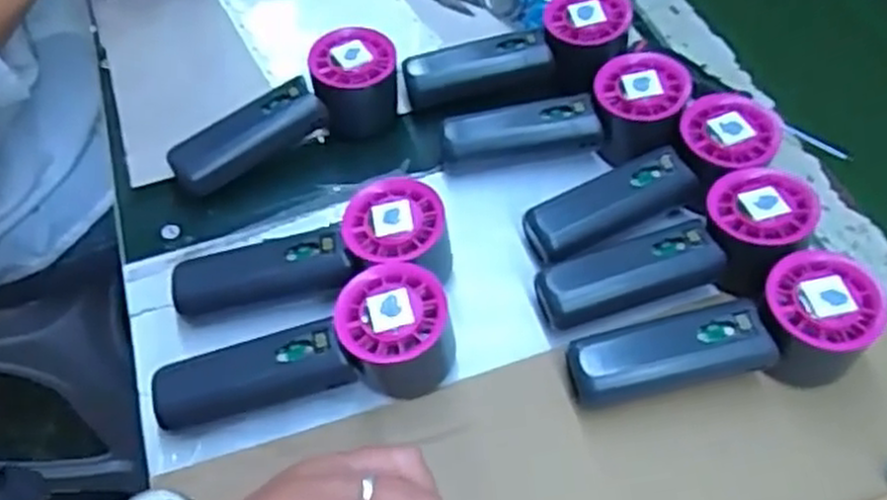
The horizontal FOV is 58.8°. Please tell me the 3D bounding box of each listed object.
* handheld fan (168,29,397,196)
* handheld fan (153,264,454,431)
[{"bbox_3d":[-0.105,-0.091,0.515,0.156,0.057,0.049,-22,58,-16],"label":"handheld fan"},{"bbox_3d":[-0.073,0.053,0.412,0.152,0.054,0.056,-8,55,-6],"label":"handheld fan"}]

